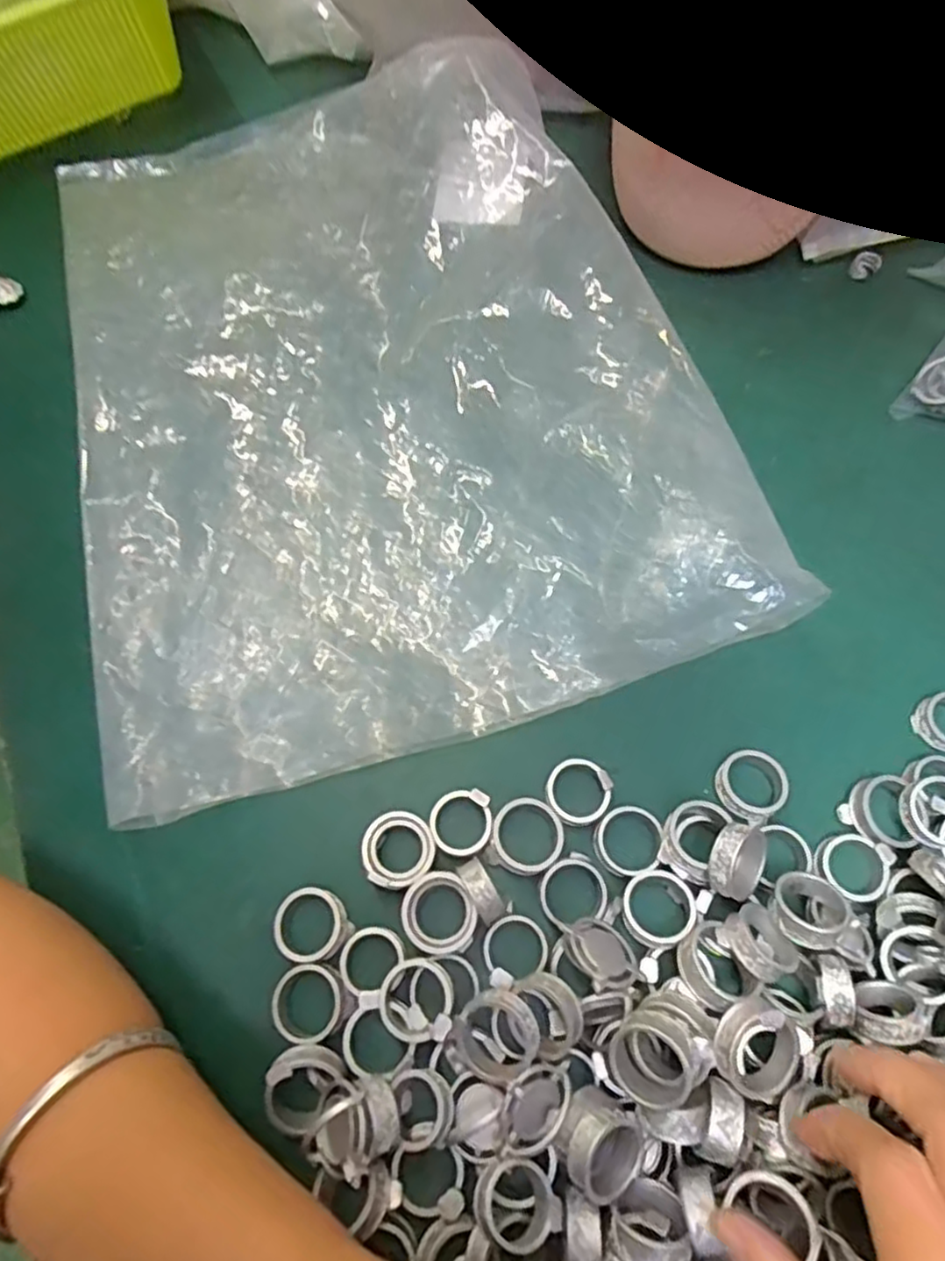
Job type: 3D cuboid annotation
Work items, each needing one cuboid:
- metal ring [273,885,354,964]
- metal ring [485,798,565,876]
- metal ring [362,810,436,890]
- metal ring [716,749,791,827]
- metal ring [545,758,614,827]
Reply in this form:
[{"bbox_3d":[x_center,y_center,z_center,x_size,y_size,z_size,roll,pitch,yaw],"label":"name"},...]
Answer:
[{"bbox_3d":[-0.059,0.109,0.255,0.027,0.007,0.026,0,66,0],"label":"metal ring"},{"bbox_3d":[0.021,0.079,0.268,0.028,0.004,0.028,0,66,0],"label":"metal ring"},{"bbox_3d":[-0.028,0.083,0.264,0.026,0.011,0.027,0,66,0],"label":"metal ring"},{"bbox_3d":[0.111,0.061,0.275,0.027,0.007,0.027,0,66,0],"label":"metal ring"},{"bbox_3d":[0.042,0.064,0.275,0.025,0.009,0.025,0,66,0],"label":"metal ring"}]

